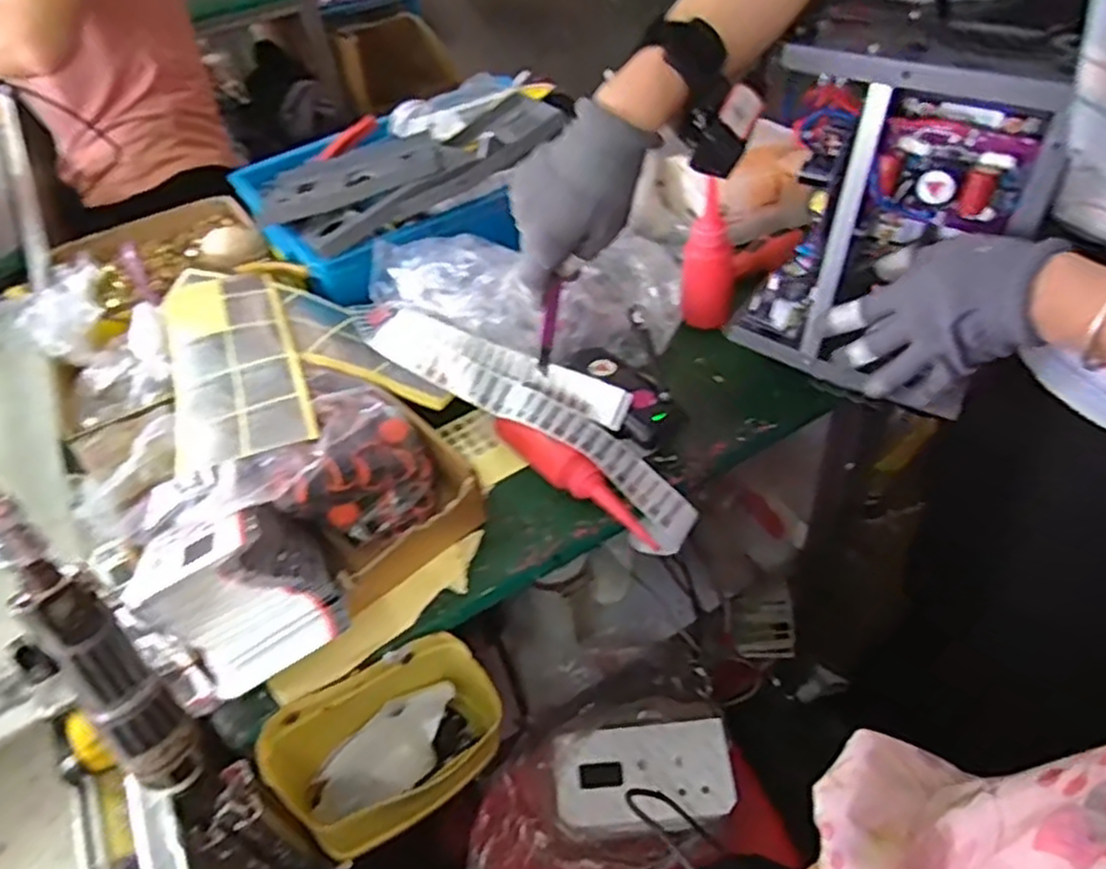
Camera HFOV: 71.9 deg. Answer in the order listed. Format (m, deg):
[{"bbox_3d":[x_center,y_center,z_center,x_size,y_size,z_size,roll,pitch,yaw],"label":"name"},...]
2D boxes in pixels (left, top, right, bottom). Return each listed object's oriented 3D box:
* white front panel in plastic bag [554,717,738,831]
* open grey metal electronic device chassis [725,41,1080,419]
[{"bbox_3d":[0.081,0.303,0.679,0.154,0.016,0.086,-8,46,0],"label":"white front panel in plastic bag"},{"bbox_3d":[0.234,-0.146,0.546,0.177,0.226,0.094,27,55,29],"label":"open grey metal electronic device chassis"}]

